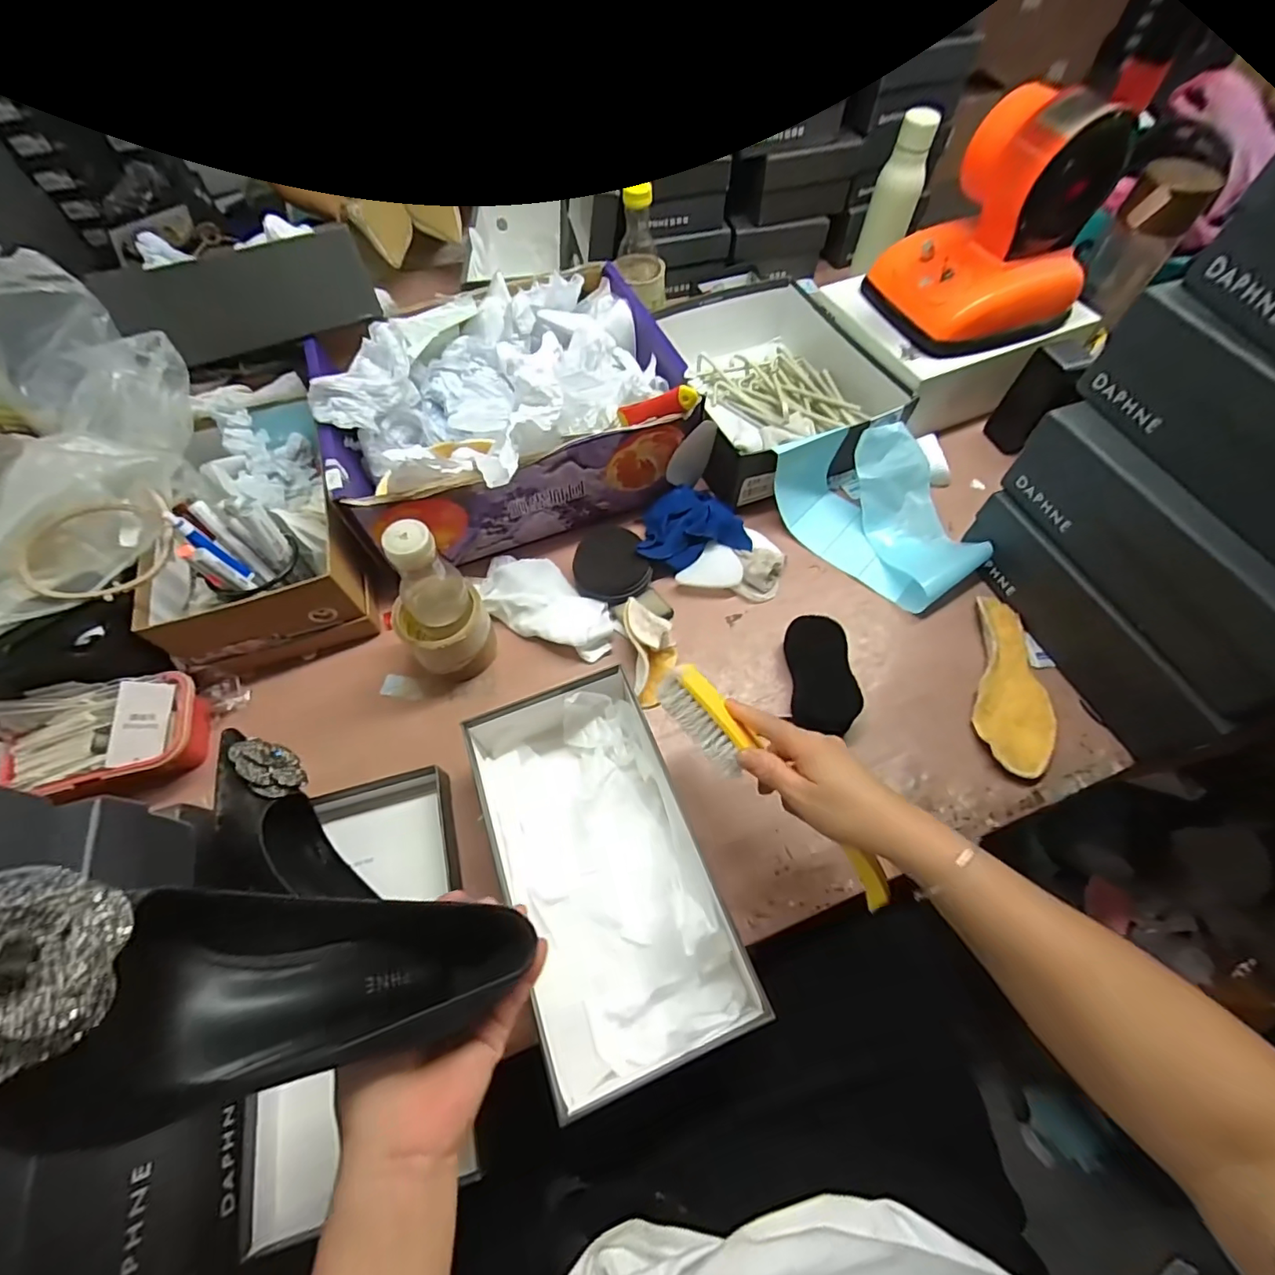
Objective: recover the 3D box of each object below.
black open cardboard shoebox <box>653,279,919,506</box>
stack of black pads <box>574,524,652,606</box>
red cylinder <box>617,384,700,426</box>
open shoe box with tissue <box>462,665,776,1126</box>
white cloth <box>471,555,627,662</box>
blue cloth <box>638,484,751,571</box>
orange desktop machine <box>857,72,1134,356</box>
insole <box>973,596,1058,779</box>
[{"bbox_3d":[0.181,-0.354,0.754,0.267,0.096,0.349,-16,62,-8],"label":"black open cardboard shoebox"},{"bbox_3d":[-0.032,-0.086,0.641,0.087,0.016,0.090,-12,90,4],"label":"stack of black pads"},{"bbox_3d":[0.022,-0.250,0.588,0.085,0.021,0.018,-13,61,12],"label":"red cylinder"},{"bbox_3d":[-0.030,0.189,0.467,0.163,0.088,0.298,-21,63,-11],"label":"open shoe box with tissue"},{"bbox_3d":[-0.101,-0.044,0.625,0.174,0.030,0.096,27,65,15],"label":"white cloth"},{"bbox_3d":[0.059,-0.138,0.663,0.139,0.049,0.101,-21,63,-10],"label":"blue cloth"},{"bbox_3d":[0.420,-0.485,0.631,0.177,0.199,0.178,-23,63,-11],"label":"orange desktop machine"},{"bbox_3d":[0.397,0.047,0.573,0.075,0.020,0.204,12,62,7],"label":"insole"}]

